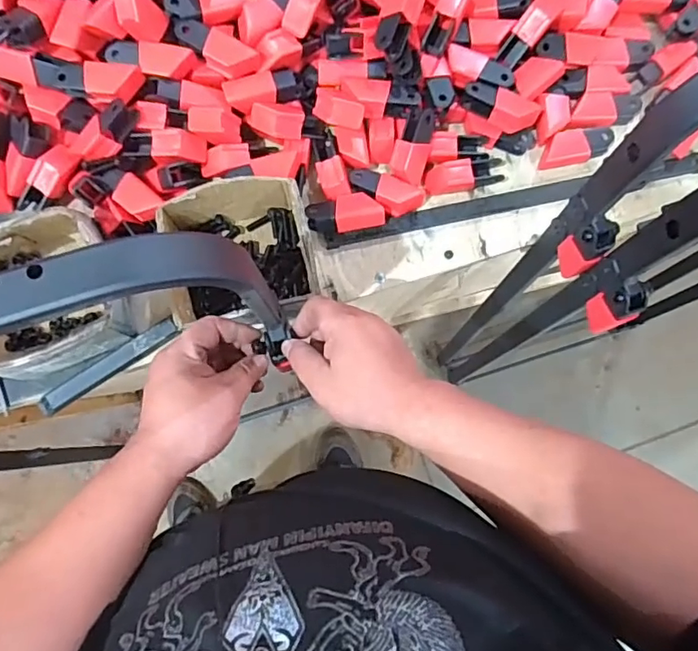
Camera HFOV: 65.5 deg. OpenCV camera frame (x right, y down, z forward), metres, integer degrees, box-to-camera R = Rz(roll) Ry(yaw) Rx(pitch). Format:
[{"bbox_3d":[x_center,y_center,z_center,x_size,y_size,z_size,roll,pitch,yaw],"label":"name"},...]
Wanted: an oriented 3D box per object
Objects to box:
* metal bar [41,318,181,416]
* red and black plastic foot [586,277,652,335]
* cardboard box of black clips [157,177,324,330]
[{"bbox_3d":[-0.255,0.044,0.580,0.158,0.016,0.021,-33,87,-5],"label":"metal bar"},{"bbox_3d":[0.259,-0.019,0.525,0.025,0.076,0.041,-18,86,-4],"label":"red and black plastic foot"},{"bbox_3d":[-0.112,-0.077,0.576,0.144,0.084,0.134,-13,86,-4],"label":"cardboard box of black clips"}]

